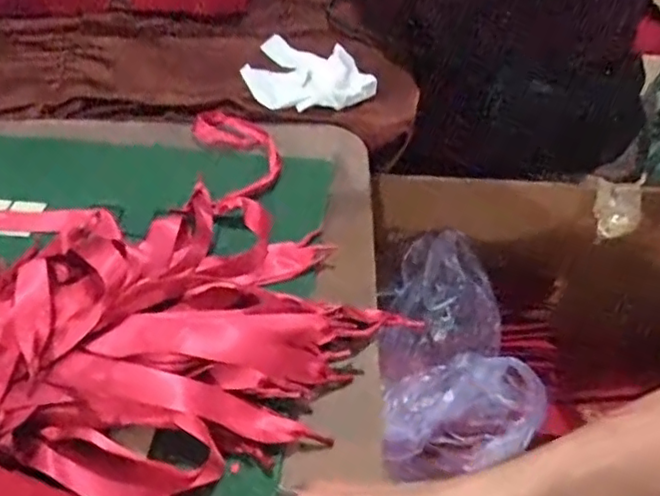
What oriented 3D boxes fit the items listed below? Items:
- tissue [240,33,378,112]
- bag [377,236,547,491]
[{"bbox_3d":[-0.018,-0.173,0.620,0.125,0.037,0.080,2,48,0],"label":"tissue"},{"bbox_3d":[0.121,0.112,0.682,0.172,0.094,0.256,-9,49,-10],"label":"bag"}]

